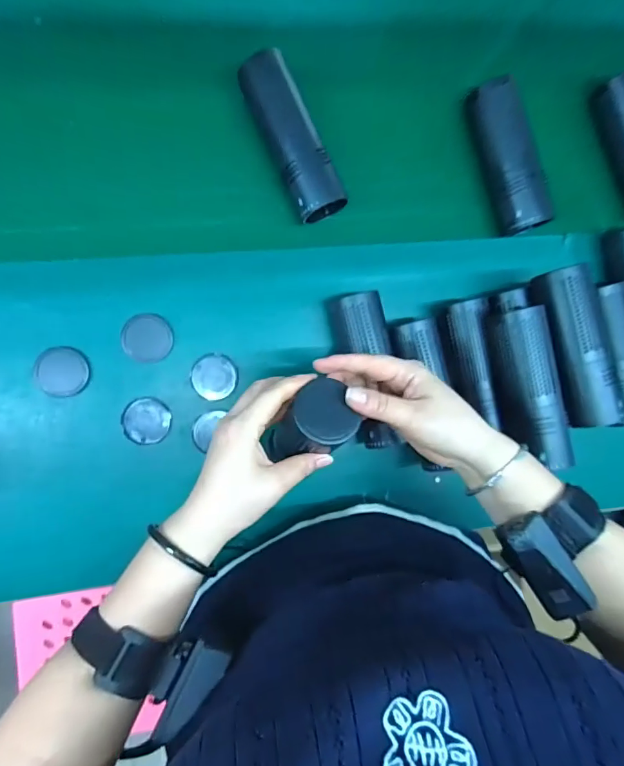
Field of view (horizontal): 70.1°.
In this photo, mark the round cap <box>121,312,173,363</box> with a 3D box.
[{"bbox_3d":[-0.171,-0.047,0.464,0.050,0.006,0.048,0,91,-9],"label":"round cap"}]

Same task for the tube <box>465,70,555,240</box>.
[{"bbox_3d":[0.224,-0.252,0.497,0.048,0.045,0.165,-17,94,-8],"label":"tube"}]

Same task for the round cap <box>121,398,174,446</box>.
[{"bbox_3d":[-0.176,0.041,0.473,0.048,0.004,0.049,0,91,-9],"label":"round cap"}]

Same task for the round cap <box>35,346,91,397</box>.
[{"bbox_3d":[-0.257,-0.012,0.458,0.050,0.005,0.050,0,91,-9],"label":"round cap"}]

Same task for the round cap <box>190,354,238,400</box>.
[{"bbox_3d":[-0.106,-0.006,0.482,0.047,0.004,0.049,0,91,-9],"label":"round cap"}]

